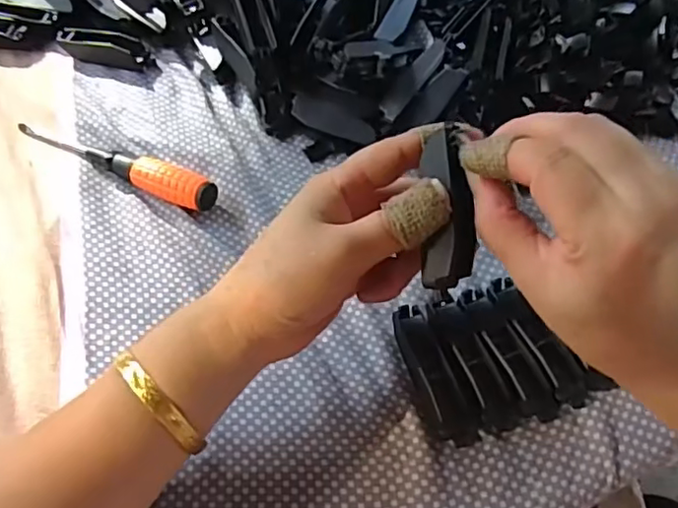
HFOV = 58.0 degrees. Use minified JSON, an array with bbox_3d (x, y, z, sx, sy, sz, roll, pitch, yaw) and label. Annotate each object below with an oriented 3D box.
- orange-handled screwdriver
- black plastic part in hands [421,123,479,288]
[{"bbox_3d":[-0.147,-0.060,0.390,0.152,0.017,0.025,20,62,14],"label":"orange-handled screwdriver"},{"bbox_3d":[0.047,-0.020,0.264,0.021,0.013,0.070,-3,92,1],"label":"black plastic part in hands"}]

